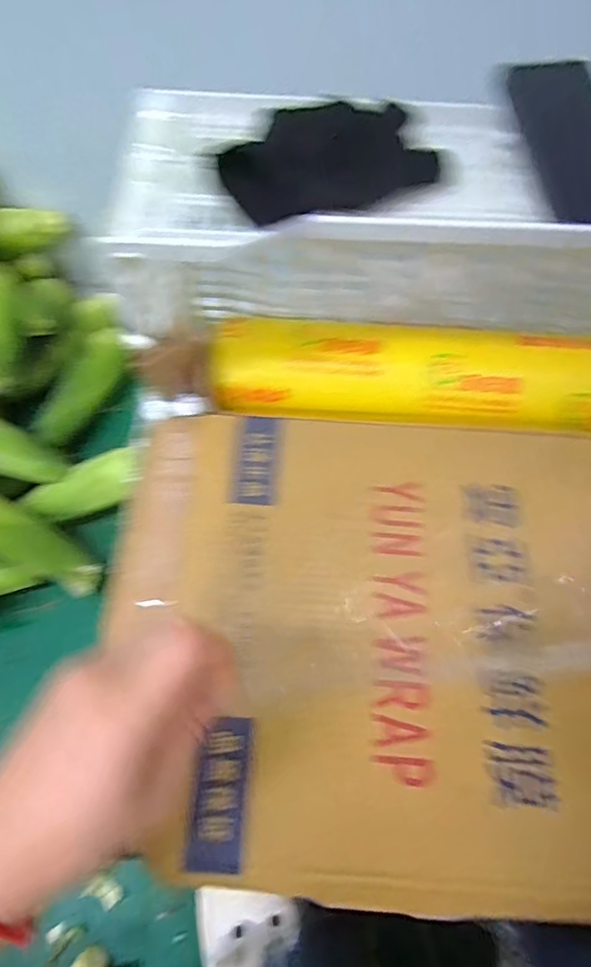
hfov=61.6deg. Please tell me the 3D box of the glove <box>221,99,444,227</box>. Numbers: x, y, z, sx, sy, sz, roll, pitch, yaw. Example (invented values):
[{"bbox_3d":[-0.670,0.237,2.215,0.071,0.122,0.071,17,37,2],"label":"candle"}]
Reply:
[{"bbox_3d":[0.020,-0.224,0.343,0.145,0.026,0.072,-15,66,-8],"label":"glove"}]

